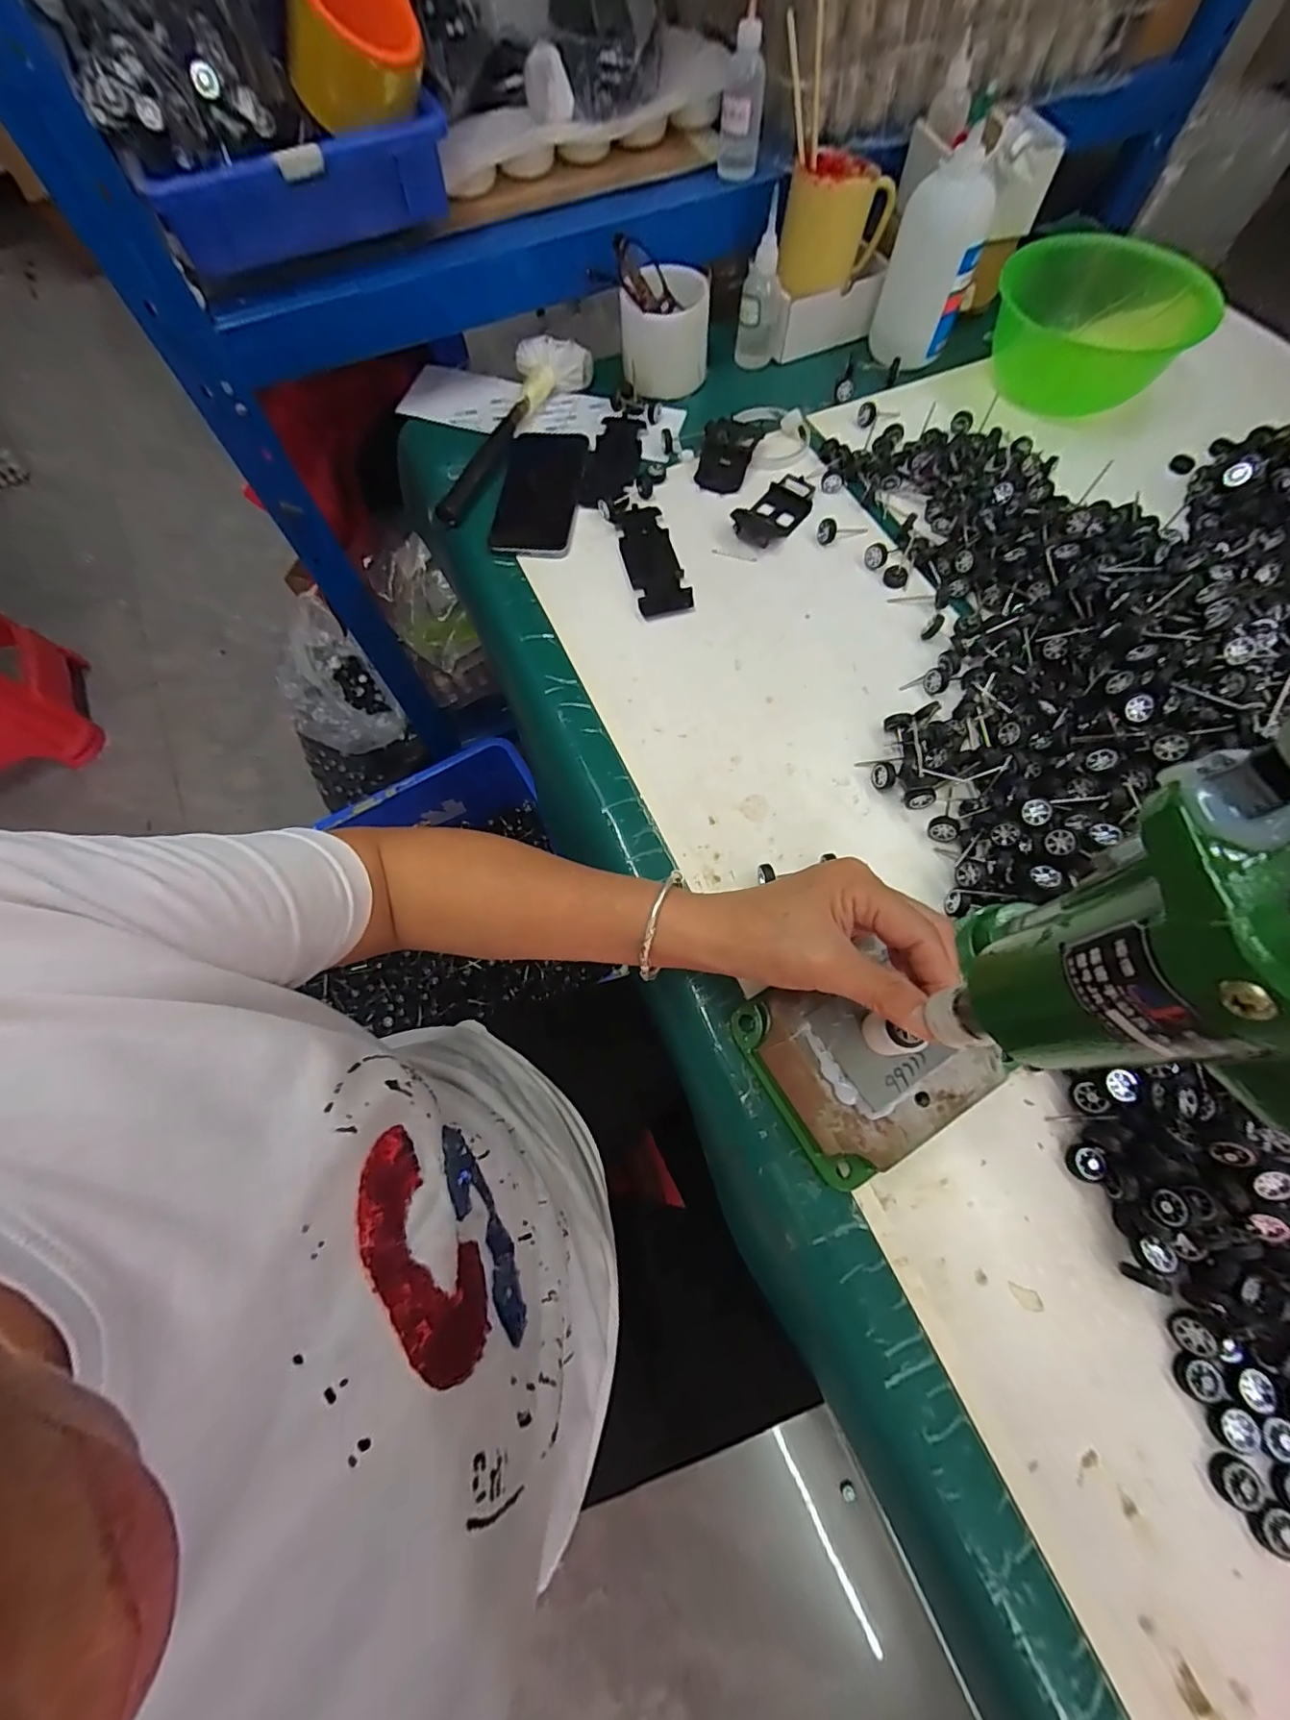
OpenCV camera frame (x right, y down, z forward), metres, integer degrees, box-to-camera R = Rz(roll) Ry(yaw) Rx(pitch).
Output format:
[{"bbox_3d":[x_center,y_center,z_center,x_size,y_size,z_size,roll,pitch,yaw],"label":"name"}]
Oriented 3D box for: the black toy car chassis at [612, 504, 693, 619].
[{"bbox_3d":[0.006,-0.271,0.510,0.047,0.006,0.128,-15,69,-3],"label":"black toy car chassis"}]

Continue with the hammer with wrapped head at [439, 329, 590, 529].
[{"bbox_3d":[-0.145,-0.435,0.565,0.064,0.033,0.249,27,73,12],"label":"hammer with wrapped head"}]

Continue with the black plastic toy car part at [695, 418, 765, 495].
[{"bbox_3d":[0.081,-0.401,0.554,0.049,0.014,0.086,16,71,8],"label":"black plastic toy car part"}]

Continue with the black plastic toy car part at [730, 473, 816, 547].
[{"bbox_3d":[0.123,-0.329,0.528,0.047,0.013,0.090,40,76,16],"label":"black plastic toy car part"}]

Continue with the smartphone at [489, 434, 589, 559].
[{"bbox_3d":[-0.101,-0.356,0.548,0.081,0.013,0.164,7,70,5],"label":"smartphone"}]

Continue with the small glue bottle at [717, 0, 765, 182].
[{"bbox_3d":[0.090,-0.708,0.517,0.038,0.102,0.031,13,70,7],"label":"small glue bottle"}]

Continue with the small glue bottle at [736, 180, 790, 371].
[{"bbox_3d":[0.123,-0.575,0.572,0.050,0.121,0.036,8,70,6],"label":"small glue bottle"}]

